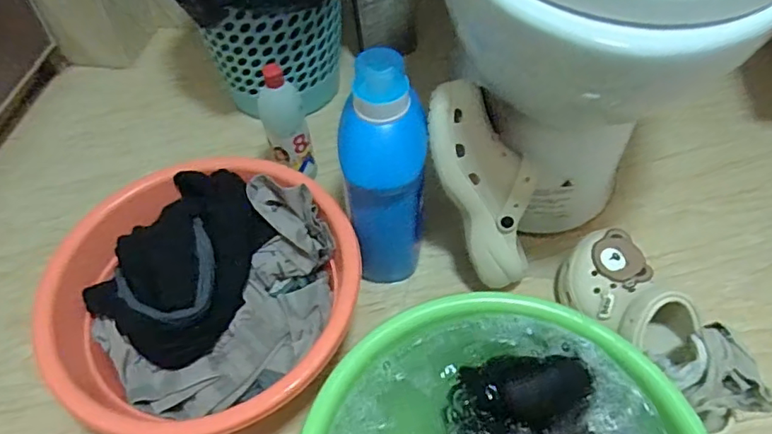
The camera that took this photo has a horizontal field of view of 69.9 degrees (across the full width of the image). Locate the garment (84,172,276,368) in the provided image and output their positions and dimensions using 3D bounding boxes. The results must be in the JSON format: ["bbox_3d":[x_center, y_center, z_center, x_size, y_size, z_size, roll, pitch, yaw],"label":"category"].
[{"bbox_3d":[-0.233,0.054,0.655,0.170,0.073,0.244,19,57,16],"label":"garment"}]

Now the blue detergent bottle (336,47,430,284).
[{"bbox_3d":[0.000,-0.040,0.646,0.100,0.287,0.099,-7,53,-5],"label":"blue detergent bottle"}]

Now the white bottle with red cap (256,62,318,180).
[{"bbox_3d":[-0.138,-0.121,0.767,0.061,0.176,0.050,-17,54,-12],"label":"white bottle with red cap"}]

